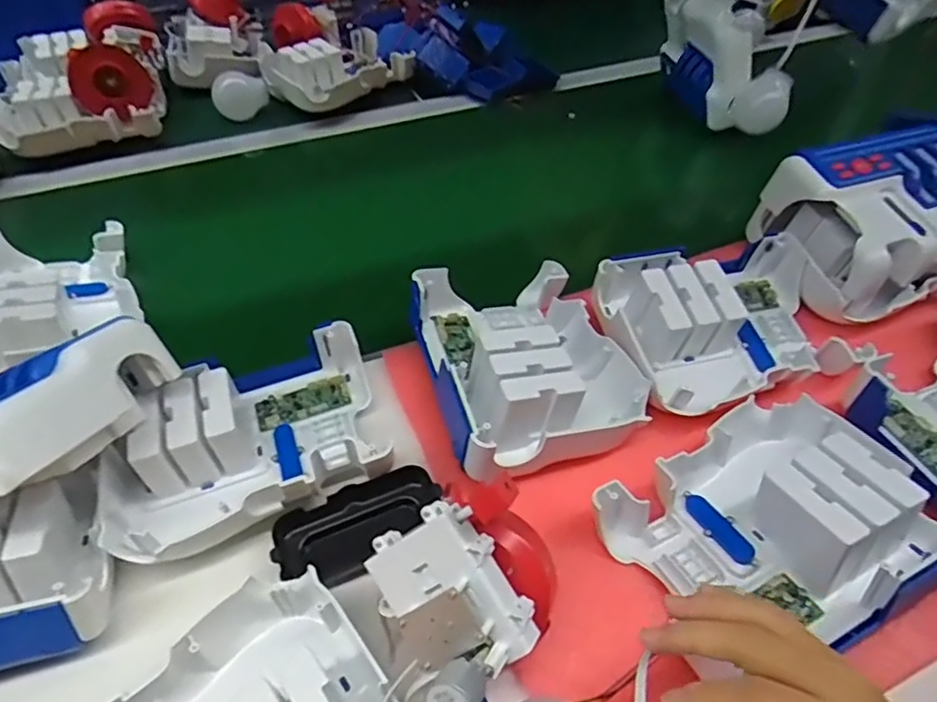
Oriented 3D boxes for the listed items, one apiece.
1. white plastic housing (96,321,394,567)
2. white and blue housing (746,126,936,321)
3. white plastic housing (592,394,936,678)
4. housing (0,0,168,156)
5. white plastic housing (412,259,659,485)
[{"bbox_3d":[-0.154,0.059,0.430,0.185,0.057,0.135,-19,50,-15],"label":"white plastic housing"},{"bbox_3d":[0.372,-0.116,0.536,0.184,0.096,0.135,-16,49,-12],"label":"white and blue housing"},{"bbox_3d":[0.187,0.103,0.373,0.172,0.065,0.139,-24,52,-19],"label":"white plastic housing"},{"bbox_3d":[-0.520,-0.372,0.808,0.197,0.092,0.264,-16,49,-12],"label":"housing"},{"bbox_3d":[0.043,-0.003,0.464,0.145,0.059,0.187,-14,49,-11],"label":"white plastic housing"}]

